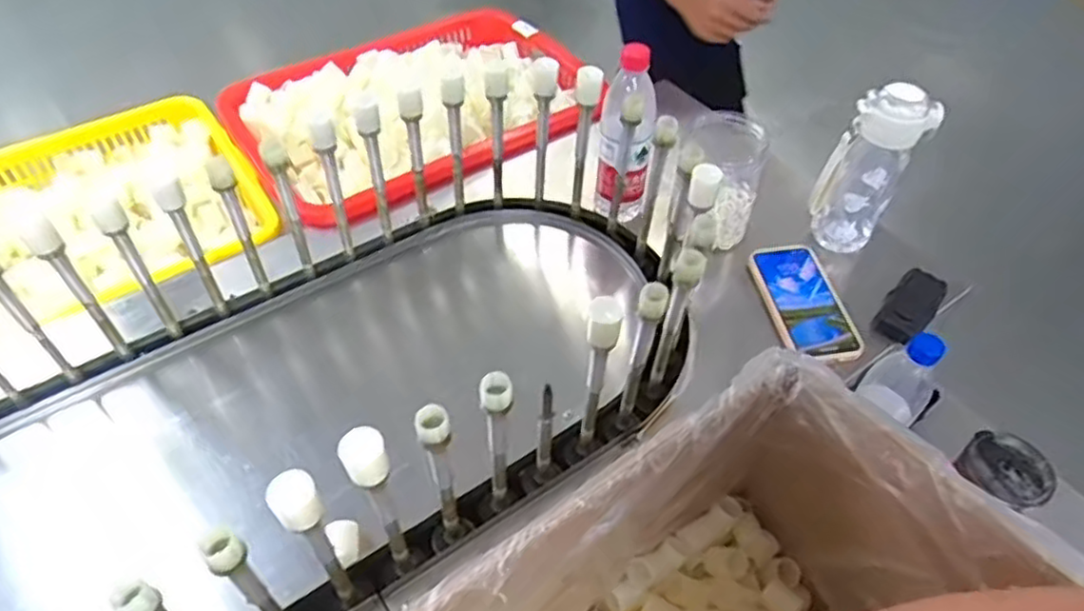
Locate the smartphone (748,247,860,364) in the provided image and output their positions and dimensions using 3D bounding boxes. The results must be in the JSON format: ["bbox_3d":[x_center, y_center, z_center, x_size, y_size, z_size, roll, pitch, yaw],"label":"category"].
[{"bbox_3d":[0.302,-0.004,0.807,0.081,0.013,0.163,-13,57,-2],"label":"smartphone"}]

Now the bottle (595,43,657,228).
[{"bbox_3d":[0.098,-0.195,0.817,0.061,0.220,0.070,6,49,3],"label":"bottle"}]

